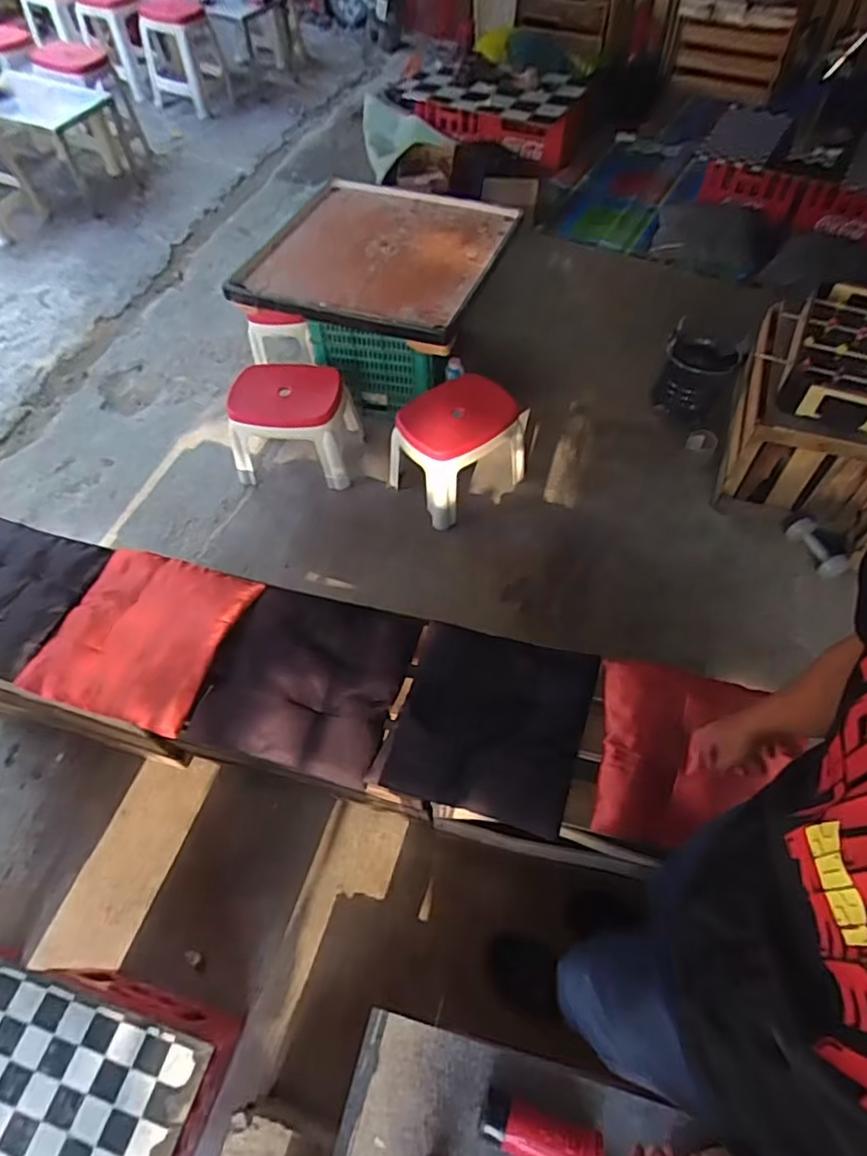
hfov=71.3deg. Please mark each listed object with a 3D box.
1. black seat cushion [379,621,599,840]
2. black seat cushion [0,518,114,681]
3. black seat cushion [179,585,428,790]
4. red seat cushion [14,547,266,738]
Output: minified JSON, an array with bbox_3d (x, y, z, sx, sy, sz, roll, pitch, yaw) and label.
[{"bbox_3d":[0.118,0.266,1.170,0.337,0.078,0.357,12,58,10],"label":"black seat cushion"},{"bbox_3d":[-0.940,0.031,1.340,0.324,0.047,0.342,13,58,10],"label":"black seat cushion"},{"bbox_3d":[-0.265,0.187,1.226,0.390,0.093,0.380,11,57,9],"label":"black seat cushion"},{"bbox_3d":[-0.608,0.107,1.259,0.357,0.064,0.359,15,58,12],"label":"red seat cushion"}]

